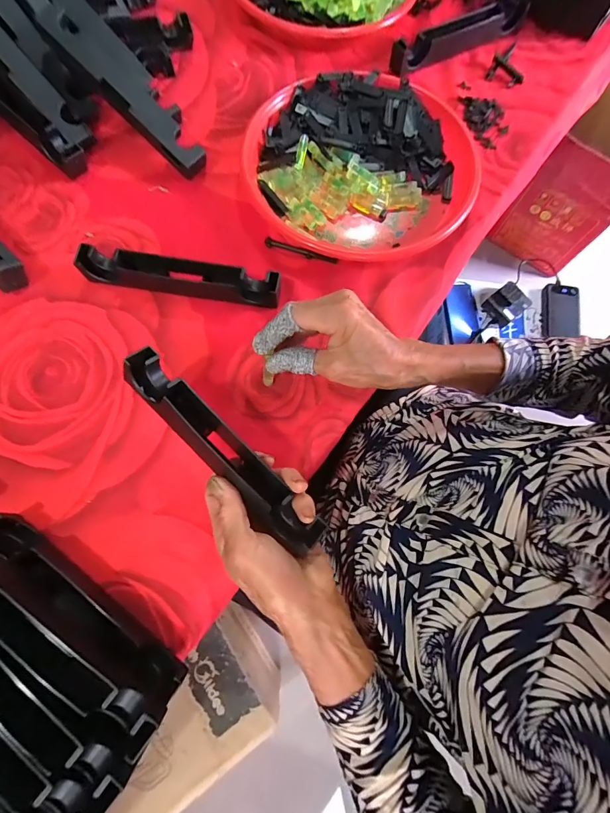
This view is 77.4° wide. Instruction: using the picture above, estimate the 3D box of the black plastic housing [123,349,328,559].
[{"bbox_3d":[-0.064,0.034,0.292,0.033,0.029,0.189,-43,85,-12],"label":"black plastic housing"}]

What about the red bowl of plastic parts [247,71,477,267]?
[{"bbox_3d":[0.063,-0.268,0.421,0.241,0.037,0.252,0,74,-1],"label":"red bowl of plastic parts"}]

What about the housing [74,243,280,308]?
[{"bbox_3d":[-0.121,-0.128,0.376,0.192,0.030,0.027,9,74,1],"label":"housing"}]

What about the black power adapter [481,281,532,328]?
[{"bbox_3d":[0.450,-0.228,0.848,0.083,0.042,0.071,-37,78,-12],"label":"black power adapter"}]

